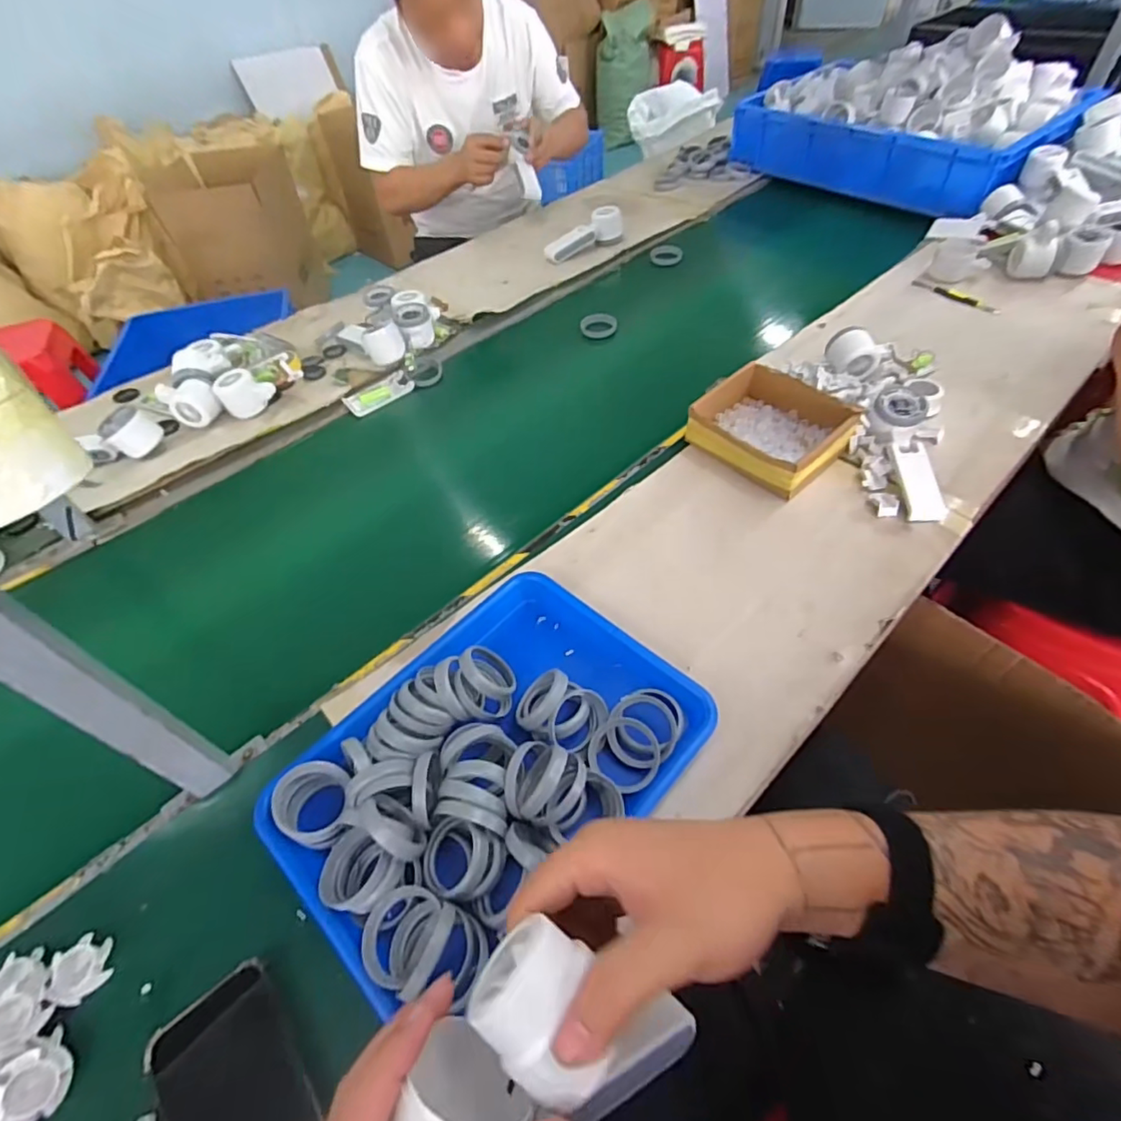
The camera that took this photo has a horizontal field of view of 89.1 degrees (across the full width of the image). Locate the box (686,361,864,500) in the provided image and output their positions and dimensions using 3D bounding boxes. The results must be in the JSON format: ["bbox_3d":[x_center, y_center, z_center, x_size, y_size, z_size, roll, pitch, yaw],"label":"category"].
[{"bbox_3d":[0.263,-0.169,0.713,0.145,0.047,0.163,-37,56,-23],"label":"box"}]

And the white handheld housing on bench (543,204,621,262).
[{"bbox_3d":[0.046,-0.666,1.161,0.182,0.053,0.064,-26,52,-16],"label":"white handheld housing on bench"}]

